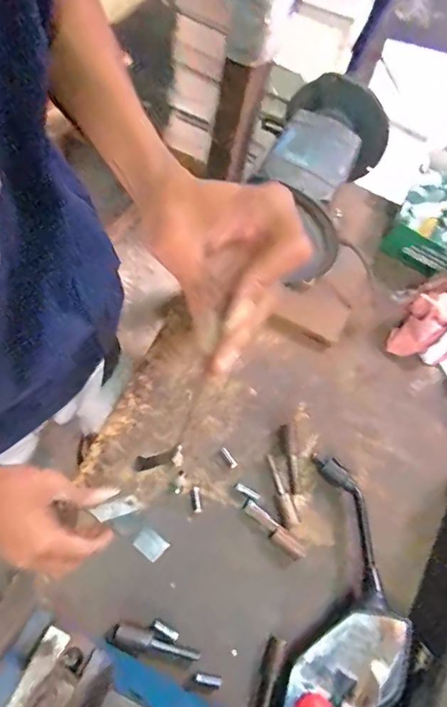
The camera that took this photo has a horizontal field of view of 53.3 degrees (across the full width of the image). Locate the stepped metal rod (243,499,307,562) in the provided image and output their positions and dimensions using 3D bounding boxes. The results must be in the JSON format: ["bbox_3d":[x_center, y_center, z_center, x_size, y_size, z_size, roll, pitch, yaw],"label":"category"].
[{"bbox_3d":[0.054,0.195,0.491,0.080,0.016,0.018,41,68,10],"label":"stepped metal rod"}]

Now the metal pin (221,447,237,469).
[{"bbox_3d":[0.005,0.121,0.515,0.008,0.007,0.026,-31,75,-18],"label":"metal pin"}]

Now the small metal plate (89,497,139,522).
[{"bbox_3d":[-0.118,0.169,0.481,0.047,0.008,0.017,-14,75,-19],"label":"small metal plate"}]

